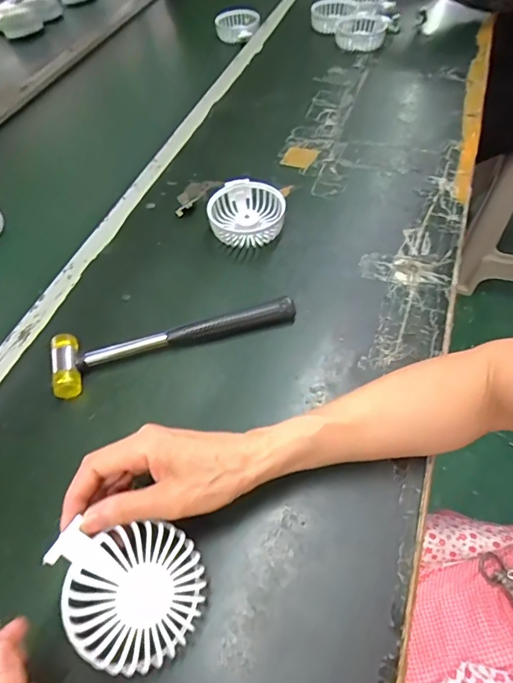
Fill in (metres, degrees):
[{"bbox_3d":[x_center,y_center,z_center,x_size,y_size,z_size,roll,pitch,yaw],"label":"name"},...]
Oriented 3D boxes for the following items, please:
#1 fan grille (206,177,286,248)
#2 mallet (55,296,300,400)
[{"bbox_3d":[-0.013,-0.151,0.543,0.087,0.037,0.085,-3,54,3],"label":"fan grille"},{"bbox_3d":[-0.080,-0.008,0.446,0.238,0.031,0.056,-19,55,-9],"label":"mallet"}]

